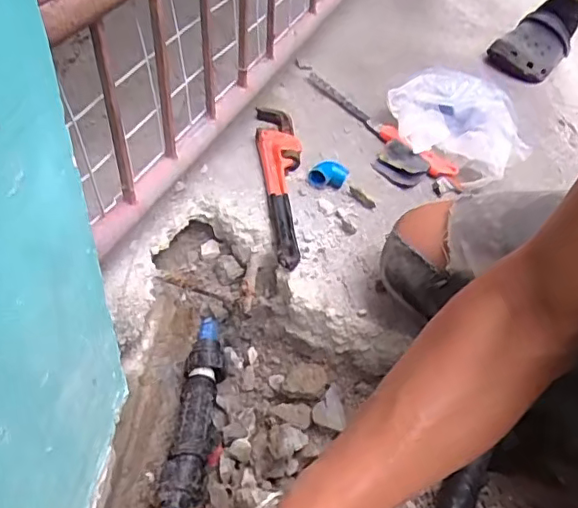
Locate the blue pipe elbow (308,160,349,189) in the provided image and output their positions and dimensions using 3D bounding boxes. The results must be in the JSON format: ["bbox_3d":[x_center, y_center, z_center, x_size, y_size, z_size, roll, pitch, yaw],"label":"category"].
[{"bbox_3d":[0.051,-0.104,0.736,0.055,0.033,0.025,-1,49,-7],"label":"blue pipe elbow"}]

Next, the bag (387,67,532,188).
[{"bbox_3d":[0.245,-0.191,0.840,0.201,0.077,0.180,10,48,3],"label":"bag"}]

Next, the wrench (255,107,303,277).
[{"bbox_3d":[-0.013,-0.092,0.704,0.054,0.036,0.266,2,48,-4],"label":"wrench"}]

